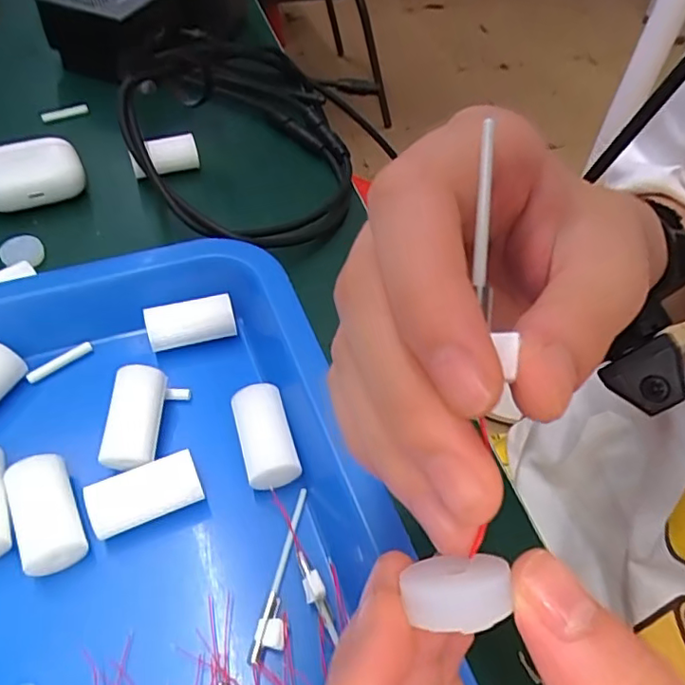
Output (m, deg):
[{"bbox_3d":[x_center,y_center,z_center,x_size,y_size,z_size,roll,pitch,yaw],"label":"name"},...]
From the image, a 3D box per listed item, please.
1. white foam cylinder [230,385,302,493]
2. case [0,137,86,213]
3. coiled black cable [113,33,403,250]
[{"bbox_3d":[-0.032,0.040,0.240,0.020,0.015,0.046,-12,53,-13],"label":"white foam cylinder"},{"bbox_3d":[-0.181,-0.097,0.336,0.056,0.021,0.035,-16,55,-18],"label":"case"},{"bbox_3d":[-0.055,-0.135,0.368,0.164,0.034,0.208,18,45,-13],"label":"coiled black cable"}]

